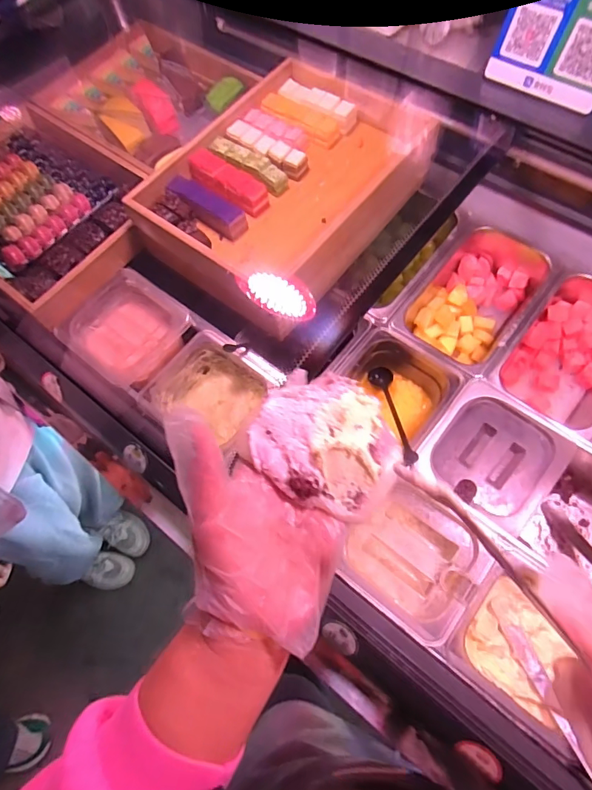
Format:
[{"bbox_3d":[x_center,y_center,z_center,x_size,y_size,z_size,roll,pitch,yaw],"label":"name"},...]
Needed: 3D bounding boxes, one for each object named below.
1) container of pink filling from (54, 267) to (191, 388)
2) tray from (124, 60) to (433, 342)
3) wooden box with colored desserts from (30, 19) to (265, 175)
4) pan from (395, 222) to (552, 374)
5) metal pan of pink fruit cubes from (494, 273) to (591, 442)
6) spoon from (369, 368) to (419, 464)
[{"bbox_3d":[-0.281,-0.106,0.772,0.171,0.079,0.160,35,71,18],"label":"container of pink filling"},{"bbox_3d":[0.023,-0.364,0.759,0.354,0.112,0.509,35,71,18],"label":"tray"},{"bbox_3d":[-0.295,-0.605,0.897,0.461,0.047,0.304,38,72,19],"label":"wooden box with colored desserts"},{"bbox_3d":[0.292,-0.159,0.765,0.172,0.088,0.282,32,70,17],"label":"pan"},{"bbox_3d":[0.422,-0.055,0.718,0.162,0.101,0.269,34,70,17],"label":"metal pan of pink fruit cubes"},{"bbox_3d":[0.143,0.020,0.682,0.034,0.023,0.207,-7,39,0],"label":"spoon"}]

